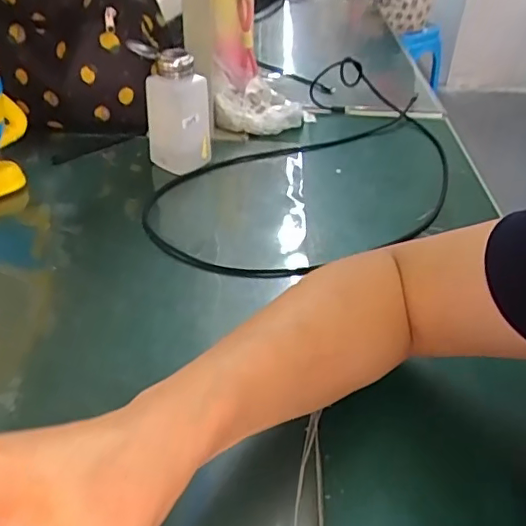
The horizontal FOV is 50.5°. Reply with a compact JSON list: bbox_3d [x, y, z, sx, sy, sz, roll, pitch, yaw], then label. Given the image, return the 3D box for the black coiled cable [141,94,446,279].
[{"bbox_3d":[0.083,-0.095,0.627,0.447,0.012,0.234,-19,43,-24],"label":"black coiled cable"}]

